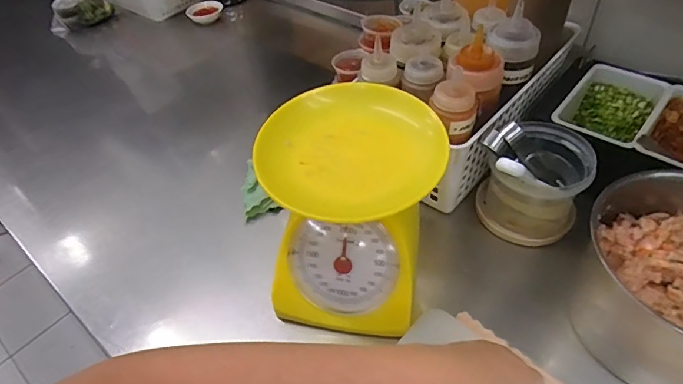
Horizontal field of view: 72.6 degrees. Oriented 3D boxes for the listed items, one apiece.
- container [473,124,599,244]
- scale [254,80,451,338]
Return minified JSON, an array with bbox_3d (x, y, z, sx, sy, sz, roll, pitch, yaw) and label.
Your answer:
[{"bbox_3d":[0.208,-0.011,0.509,0.103,0.109,0.104,-3,46,3],"label":"container"},{"bbox_3d":[0.008,0.016,0.442,0.164,0.165,0.158,7,48,13],"label":"scale"}]

